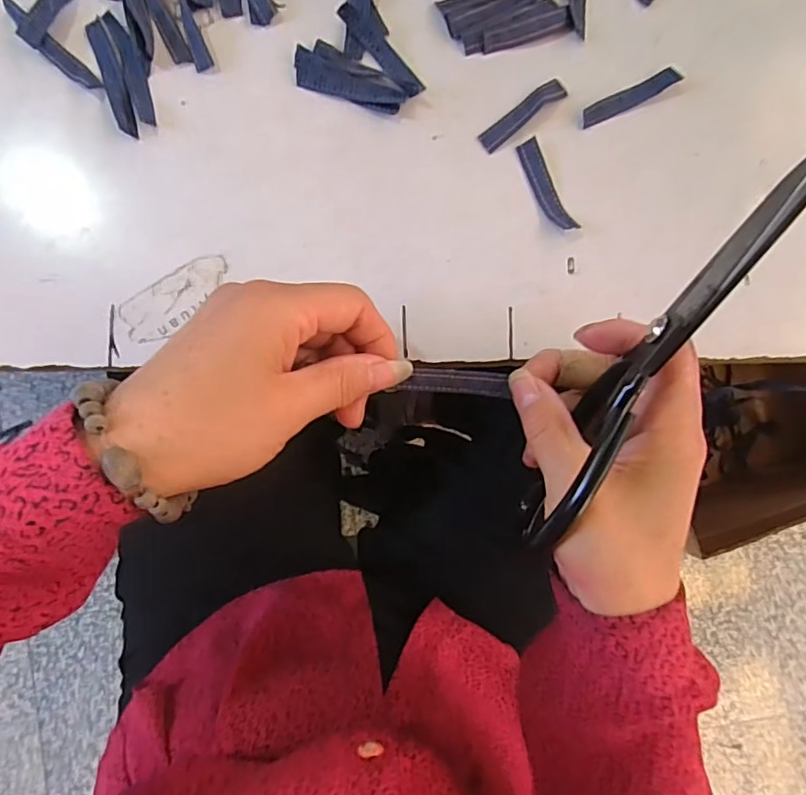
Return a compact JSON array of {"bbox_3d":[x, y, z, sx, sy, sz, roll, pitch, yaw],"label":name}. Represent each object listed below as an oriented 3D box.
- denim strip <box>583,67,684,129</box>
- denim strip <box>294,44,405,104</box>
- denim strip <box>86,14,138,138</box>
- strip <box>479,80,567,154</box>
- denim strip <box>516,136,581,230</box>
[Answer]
[{"bbox_3d":[0.122,-0.162,0.300,0.057,0.005,0.010,-28,92,-5],"label":"denim strip"},{"bbox_3d":[-0.028,-0.162,0.287,0.057,0.004,0.018,15,88,-6],"label":"denim strip"},{"bbox_3d":[-0.142,-0.157,0.274,0.012,0.004,0.057,-18,92,-6],"label":"denim strip"},{"bbox_3d":[0.064,-0.151,0.295,0.054,0.004,0.011,-38,93,-5],"label":"strip"},{"bbox_3d":[0.076,-0.111,0.295,0.014,0.005,0.052,-29,93,-5],"label":"denim strip"}]

